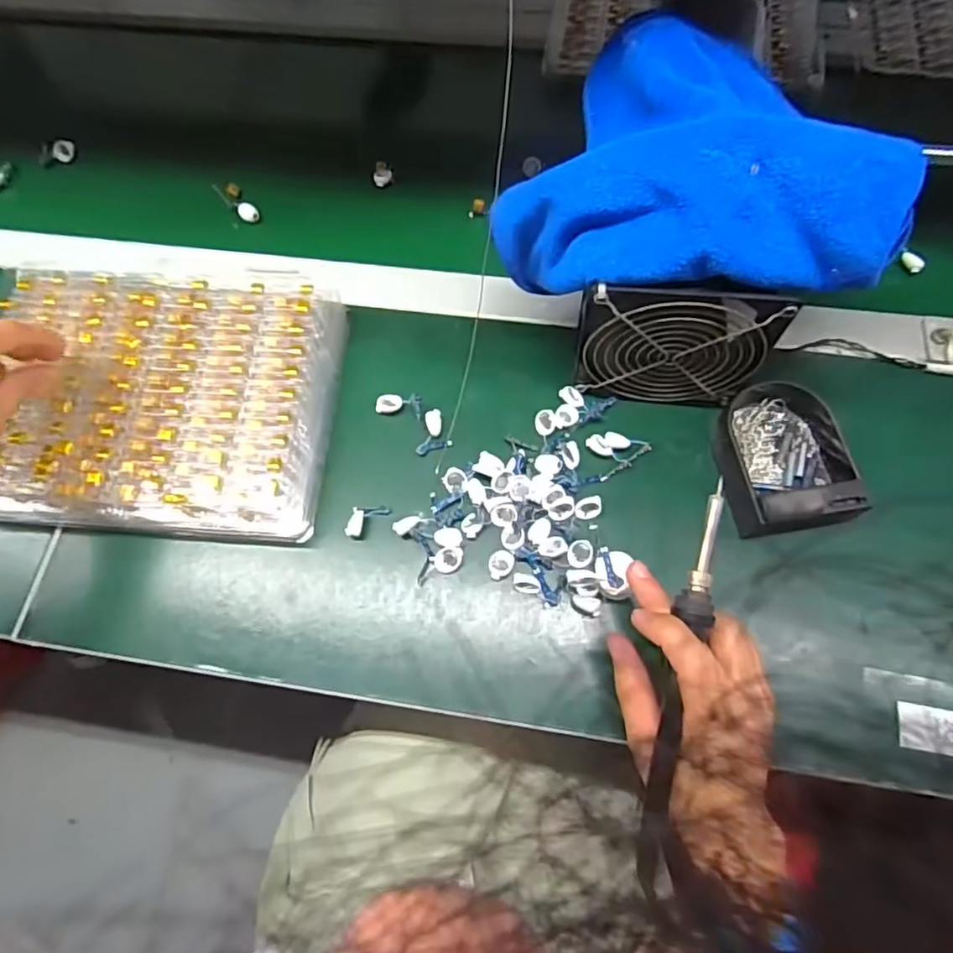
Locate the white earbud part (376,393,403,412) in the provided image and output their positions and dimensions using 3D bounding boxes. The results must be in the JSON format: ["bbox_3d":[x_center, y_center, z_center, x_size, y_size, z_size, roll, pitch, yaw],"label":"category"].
[{"bbox_3d":[-0.066,-0.056,0.446,0.020,0.007,0.014,-9,69,-1],"label":"white earbud part"}]

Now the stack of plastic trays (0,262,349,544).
[{"bbox_3d":[-0.237,-0.060,0.437,0.258,0.041,0.204,3,69,4],"label":"stack of plastic trays"}]

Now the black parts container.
[{"bbox_3d":[0.212,-0.018,0.404,0.088,0.037,0.109,-10,69,-1],"label":"black parts container"}]

